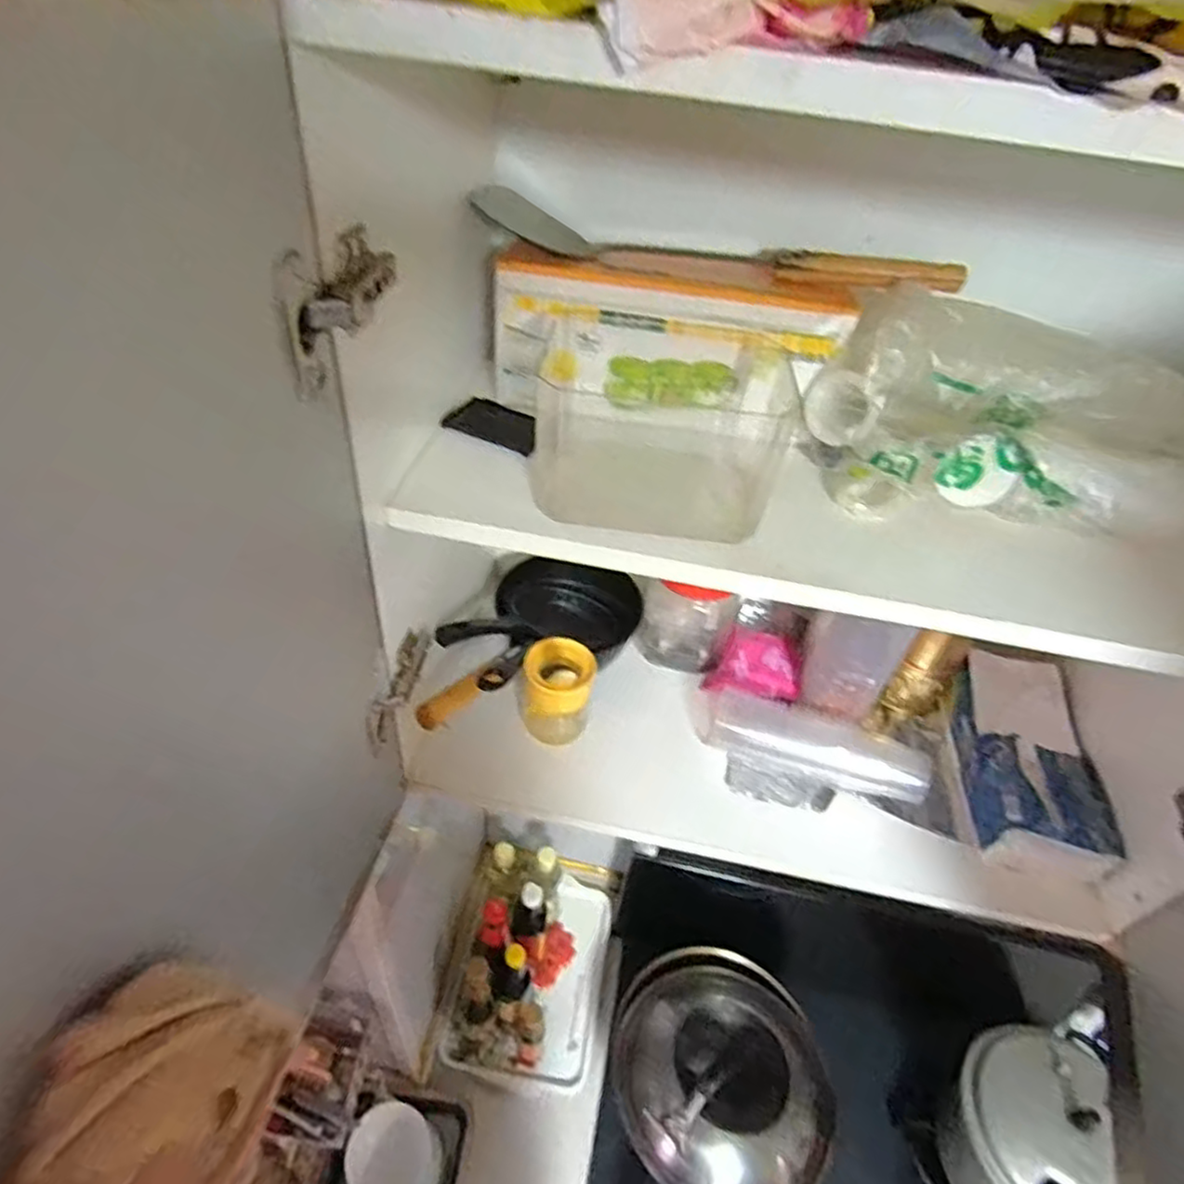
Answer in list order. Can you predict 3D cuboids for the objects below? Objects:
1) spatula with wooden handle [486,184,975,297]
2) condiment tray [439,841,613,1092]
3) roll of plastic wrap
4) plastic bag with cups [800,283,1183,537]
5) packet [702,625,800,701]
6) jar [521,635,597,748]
[{"bbox_3d":[0.096,-0.265,0.542,0.370,0.040,0.060,14,43,7],"label":"spatula with wooden handle"},{"bbox_3d":[-0.095,0.605,1.171,0.248,0.239,0.326,10,42,3],"label":"condiment tray"},{"bbox_3d":[0.211,0.154,0.703,0.240,0.048,0.056,14,40,29],"label":"roll of plastic wrap"},{"bbox_3d":[0.308,-0.122,0.512,0.270,0.126,0.103,11,42,4],"label":"plastic bag with cups"},{"bbox_3d":[0.184,0.078,0.777,0.091,0.035,0.104,16,43,9],"label":"packet"},{"bbox_3d":[-0.035,0.099,0.698,0.068,0.106,0.080,3,42,-4],"label":"jar"}]

